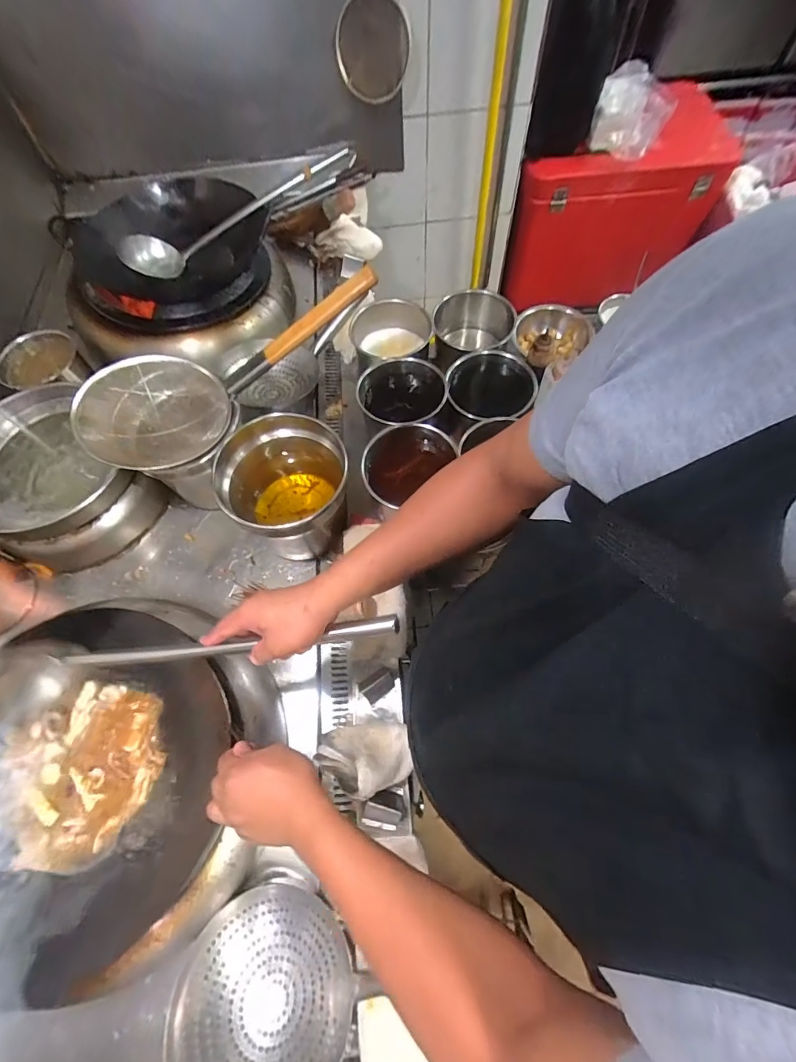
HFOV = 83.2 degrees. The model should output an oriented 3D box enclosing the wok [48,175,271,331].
[{"bbox_3d":[-0.563,-0.700,1.108,0.478,0.182,0.437,-32,68,-11],"label":"wok"}]

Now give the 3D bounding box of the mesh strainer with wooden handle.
[{"bbox_3d":[-0.296,-0.268,0.776,0.586,0.125,0.234,-22,66,8],"label":"mesh strainer with wooden handle"}]

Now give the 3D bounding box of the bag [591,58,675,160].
[{"bbox_3d":[0.674,-1.207,1.308,0.168,0.216,0.136,41,74,18],"label":"bag"}]

